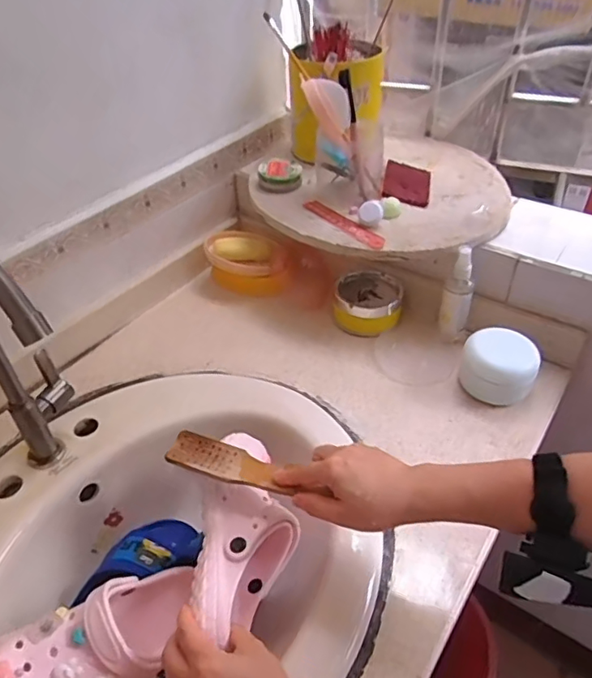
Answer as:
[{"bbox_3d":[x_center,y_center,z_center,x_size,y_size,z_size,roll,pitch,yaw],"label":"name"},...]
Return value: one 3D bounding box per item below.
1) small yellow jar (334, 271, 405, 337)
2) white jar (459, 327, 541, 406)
[{"bbox_3d":[0.108,-0.054,0.809,0.096,0.051,0.095,-1,41,1],"label":"small yellow jar"},{"bbox_3d":[0.260,0.038,0.696,0.089,0.068,0.080,18,45,21],"label":"white jar"}]

